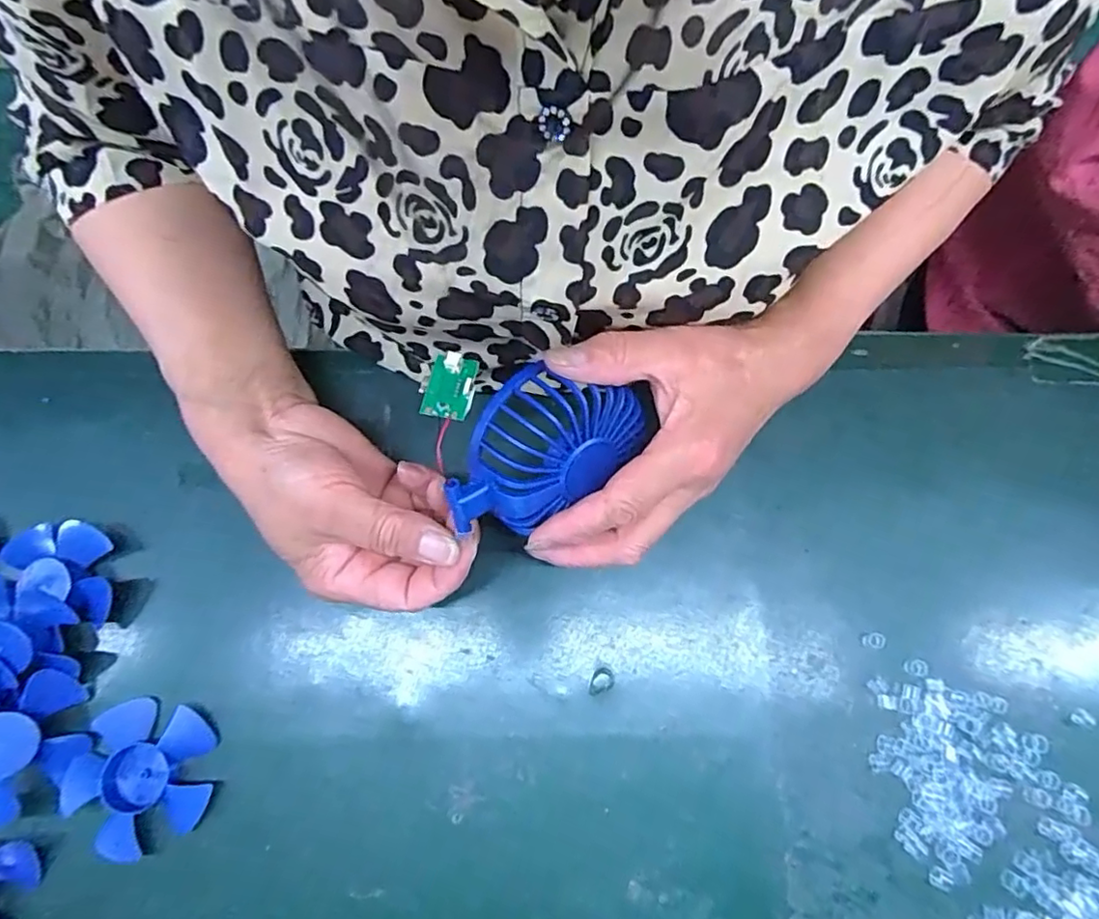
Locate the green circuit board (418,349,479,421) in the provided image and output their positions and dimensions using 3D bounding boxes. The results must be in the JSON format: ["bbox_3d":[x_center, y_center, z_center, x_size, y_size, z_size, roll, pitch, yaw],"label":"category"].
[{"bbox_3d":[-0.045,-0.033,0.268,0.023,0.004,0.031,11,77,2],"label":"green circuit board"}]

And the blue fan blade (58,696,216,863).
[{"bbox_3d":[-0.209,0.160,0.306,0.070,0.013,0.069,0,74,-1],"label":"blue fan blade"}]

